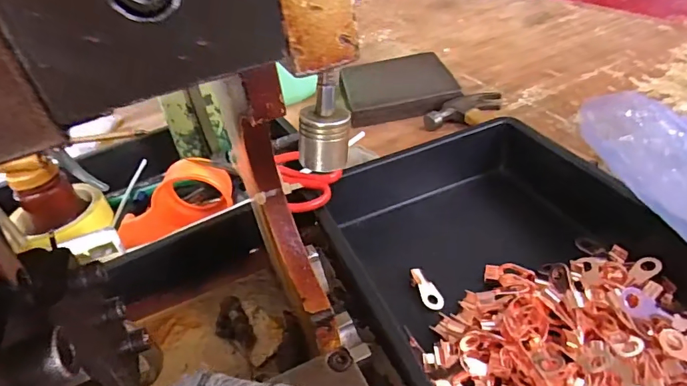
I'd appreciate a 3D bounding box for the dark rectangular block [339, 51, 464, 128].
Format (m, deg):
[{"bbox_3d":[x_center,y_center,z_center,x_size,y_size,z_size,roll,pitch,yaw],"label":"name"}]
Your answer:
[{"bbox_3d":[0.082,-0.164,0.702,0.163,0.030,0.167,-10,36,-1],"label":"dark rectangular block"}]

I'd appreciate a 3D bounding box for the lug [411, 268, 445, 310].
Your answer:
[{"bbox_3d":[0.071,0.082,0.387,0.018,0.007,0.043,-20,37,-14],"label":"lug"}]

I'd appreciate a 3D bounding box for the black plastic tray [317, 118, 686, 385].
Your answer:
[{"bbox_3d":[0.151,0.059,0.350,0.257,0.053,0.393,-15,36,-8],"label":"black plastic tray"}]

